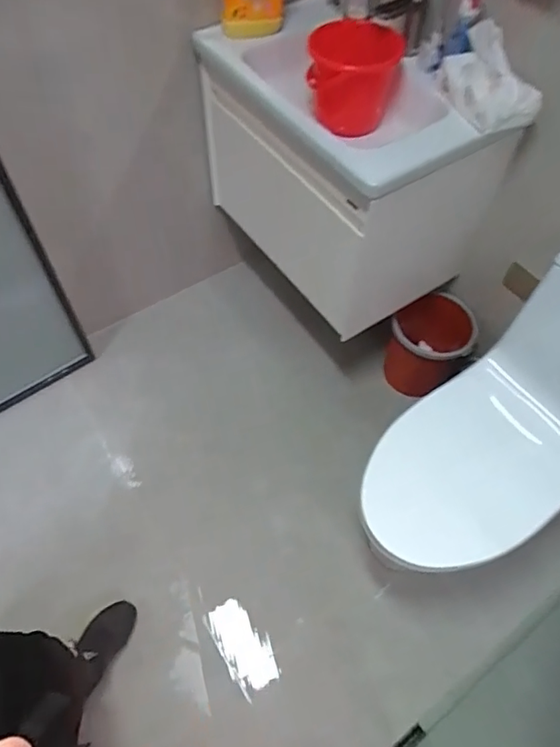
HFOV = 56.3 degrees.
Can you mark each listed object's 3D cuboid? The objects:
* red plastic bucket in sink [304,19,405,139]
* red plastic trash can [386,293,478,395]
[{"bbox_3d":[0.167,-0.697,1.241,0.197,0.191,0.195,0,58,-1],"label":"red plastic bucket in sink"},{"bbox_3d":[0.467,-0.084,1.625,0.255,0.223,0.277,16,59,9],"label":"red plastic trash can"}]

